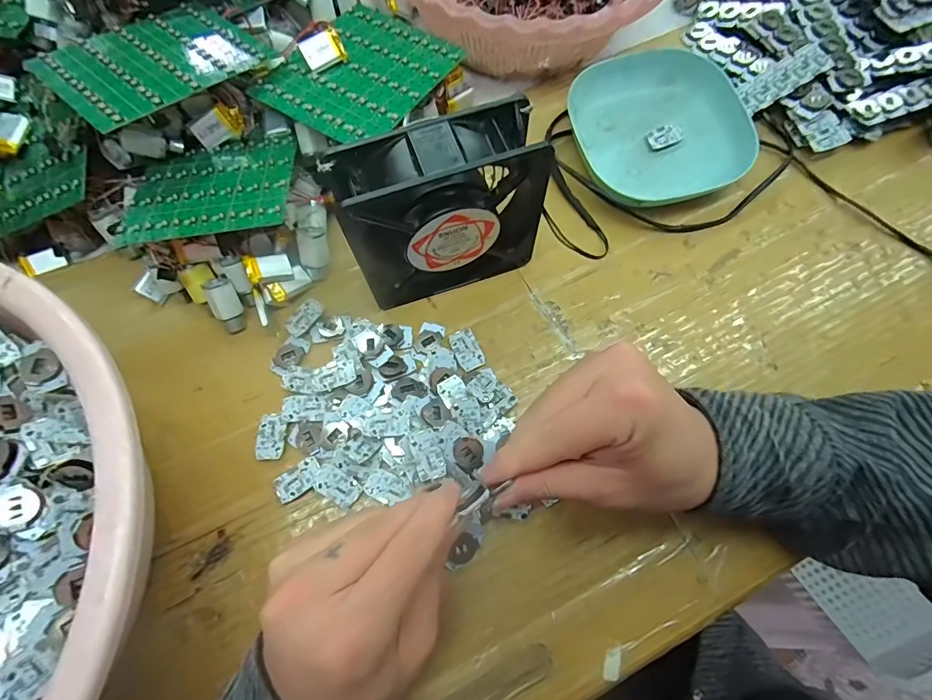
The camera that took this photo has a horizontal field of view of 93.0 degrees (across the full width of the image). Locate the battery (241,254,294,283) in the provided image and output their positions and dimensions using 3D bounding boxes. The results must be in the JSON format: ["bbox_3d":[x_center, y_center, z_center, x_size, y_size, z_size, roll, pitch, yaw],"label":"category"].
[{"bbox_3d":[-0.138,-0.057,0.309,0.031,0.004,0.019,-15,89,-42],"label":"battery"}]

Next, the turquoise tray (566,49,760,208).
[{"bbox_3d":[0.152,-0.182,0.360,0.130,0.027,0.144,-13,71,-5],"label":"turquoise tray"}]

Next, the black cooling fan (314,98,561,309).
[{"bbox_3d":[-0.013,-0.083,0.278,0.123,0.121,0.038,-16,71,-6],"label":"black cooling fan"}]

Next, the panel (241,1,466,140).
[{"bbox_3d":[-0.077,-0.205,0.326,0.103,0.004,0.126,31,69,11],"label":"panel"}]

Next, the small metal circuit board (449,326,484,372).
[{"bbox_3d":[0.001,0.001,0.312,0.018,0.005,0.029,-25,72,-9],"label":"small metal circuit board"}]

